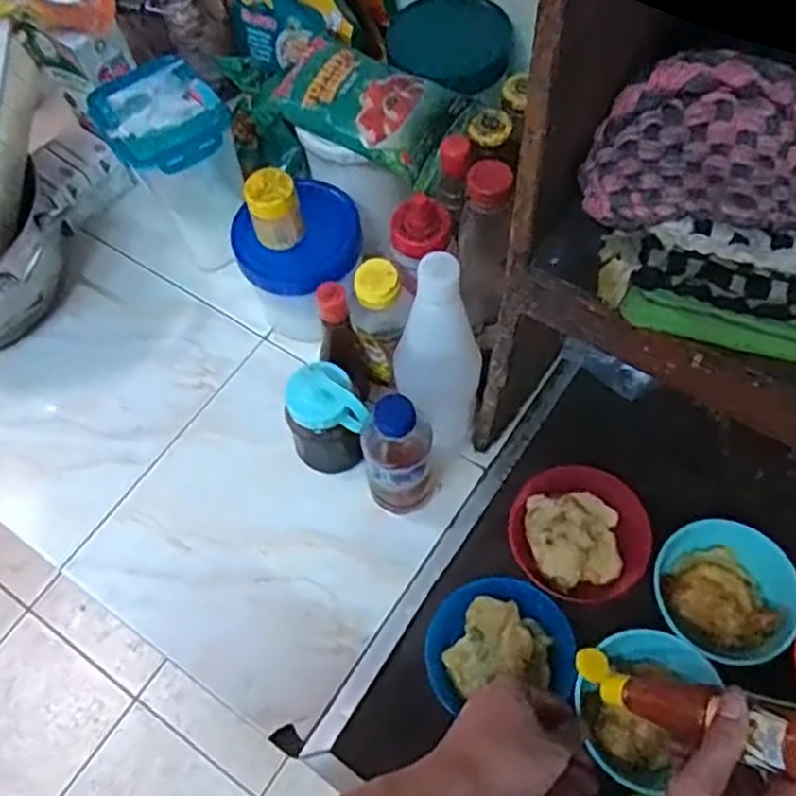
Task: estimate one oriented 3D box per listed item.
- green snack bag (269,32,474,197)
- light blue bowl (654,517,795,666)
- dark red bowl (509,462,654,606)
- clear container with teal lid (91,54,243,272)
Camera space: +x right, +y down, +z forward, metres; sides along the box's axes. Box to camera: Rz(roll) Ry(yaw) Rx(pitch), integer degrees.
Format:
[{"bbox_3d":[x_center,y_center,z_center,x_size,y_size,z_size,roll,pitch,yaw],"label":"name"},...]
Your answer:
[{"bbox_3d":[-0.024,-0.273,0.676,0.168,0.046,0.100,24,67,16],"label":"green snack bag"},{"bbox_3d":[0.266,0.160,0.592,0.108,0.037,0.111,10,63,9],"label":"light blue bowl"},{"bbox_3d":[0.160,0.120,0.633,0.117,0.047,0.104,24,66,15],"label":"dark red bowl"},{"bbox_3d":[-0.223,-0.234,0.760,0.104,0.182,0.132,-30,64,-11],"label":"clear container with teal lid"}]

